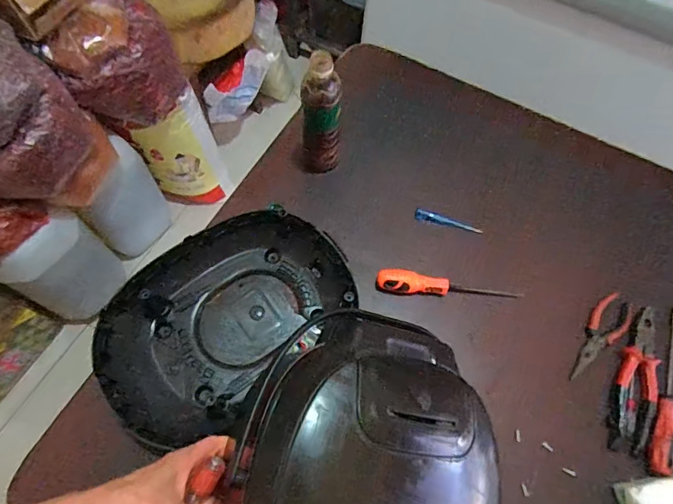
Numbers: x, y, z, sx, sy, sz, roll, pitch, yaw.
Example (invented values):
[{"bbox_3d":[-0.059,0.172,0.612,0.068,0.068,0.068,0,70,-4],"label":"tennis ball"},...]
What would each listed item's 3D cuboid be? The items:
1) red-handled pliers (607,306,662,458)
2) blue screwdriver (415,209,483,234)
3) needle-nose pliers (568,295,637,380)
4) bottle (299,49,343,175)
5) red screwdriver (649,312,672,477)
[{"bbox_3d":[0.421,0.175,0.621,0.049,0.020,0.202,22,66,6],"label":"red-handled pliers"},{"bbox_3d":[0.182,-0.049,0.728,0.111,0.018,0.018,10,66,1],"label":"blue screwdriver"},{"bbox_3d":[0.385,0.127,0.644,0.047,0.013,0.148,32,68,11],"label":"needle-nose pliers"},{"bbox_3d":[-0.024,-0.193,0.673,0.061,0.206,0.058,2,66,-3],"label":"bottle"},{"bbox_3d":[0.460,0.180,0.611,0.028,0.021,0.248,23,66,7],"label":"red screwdriver"}]

